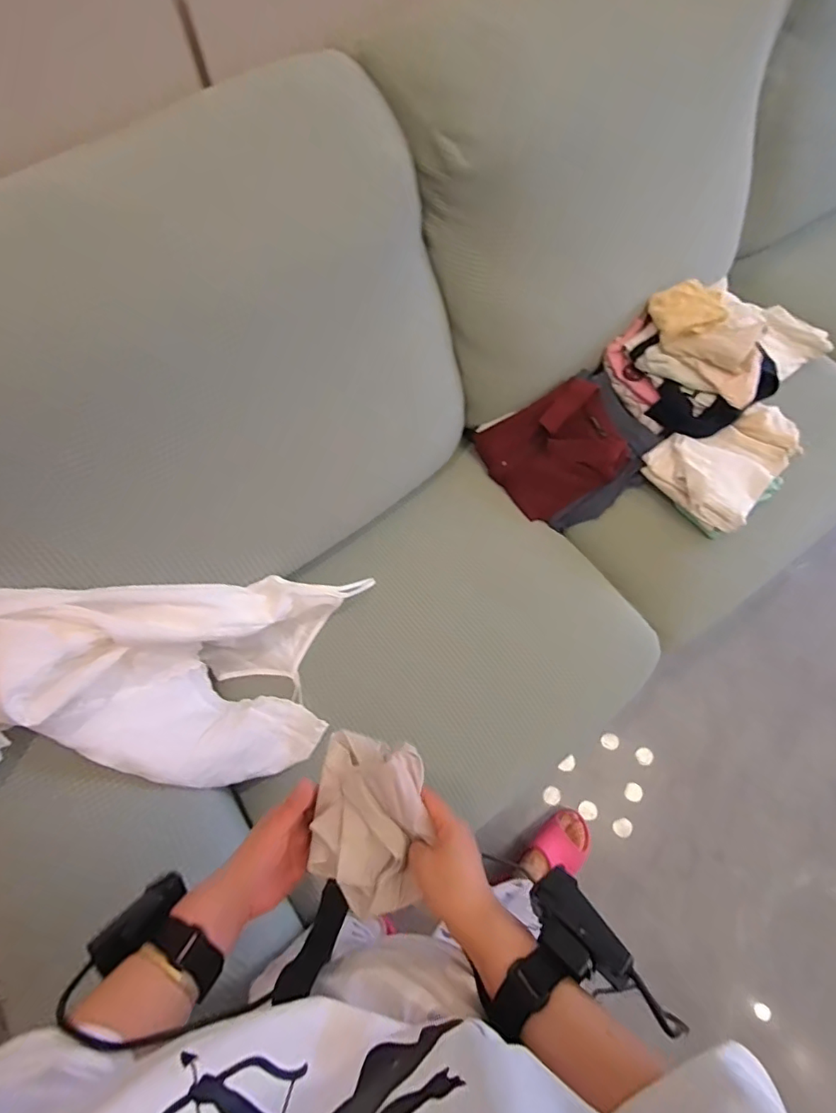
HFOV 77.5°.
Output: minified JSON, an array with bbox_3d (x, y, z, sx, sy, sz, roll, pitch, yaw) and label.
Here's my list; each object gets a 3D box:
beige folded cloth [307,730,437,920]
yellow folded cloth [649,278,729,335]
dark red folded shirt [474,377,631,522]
[{"bbox_3d":[-0.046,0.242,0.487,0.102,0.065,0.142,-2,69,-1],"label":"beige folded cloth"},{"bbox_3d":[0.488,-0.456,0.953,0.109,0.027,0.116,-21,66,32],"label":"yellow folded cloth"},{"bbox_3d":[0.264,-0.204,1.000,0.247,0.059,0.217,-33,73,16],"label":"dark red folded shirt"}]

